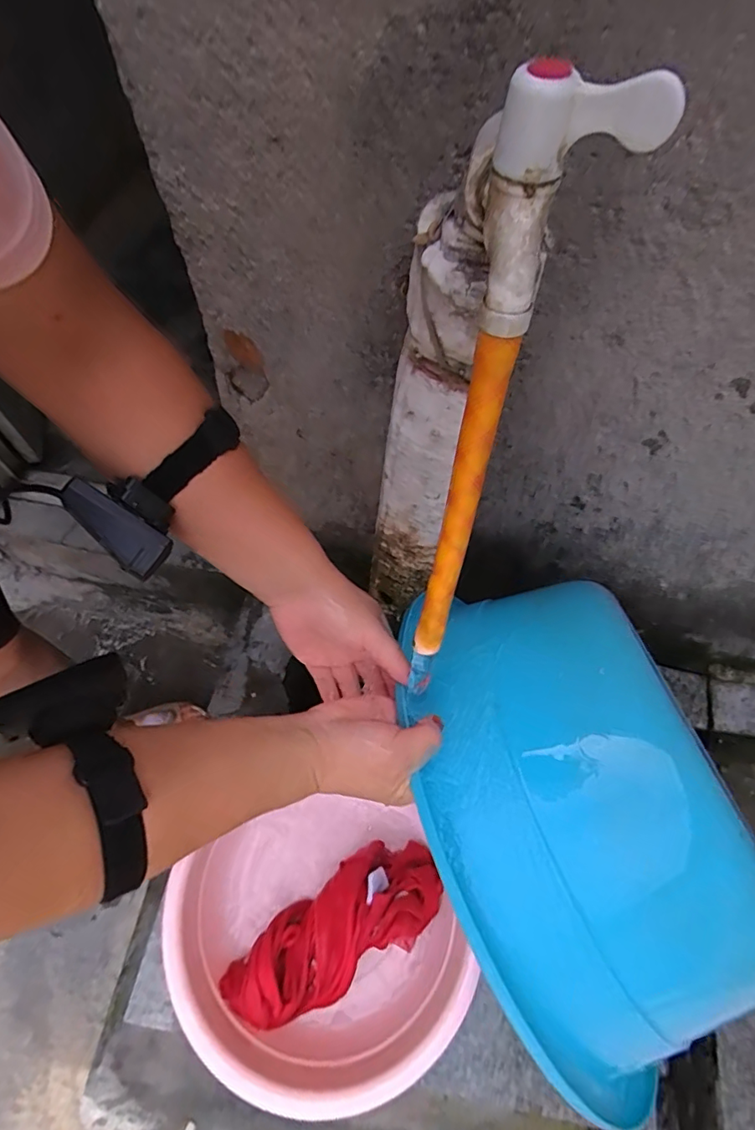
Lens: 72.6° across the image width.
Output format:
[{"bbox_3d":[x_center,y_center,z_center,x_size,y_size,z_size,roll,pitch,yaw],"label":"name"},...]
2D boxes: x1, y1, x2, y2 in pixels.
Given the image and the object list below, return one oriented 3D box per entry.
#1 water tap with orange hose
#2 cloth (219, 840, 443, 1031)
[{"bbox_3d":[0.050,-0.064,0.261,0.061,0.258,0.127,18,62,8],"label":"water tap with orange hose"},{"bbox_3d":[-0.047,0.439,0.620,0.269,0.052,0.116,-24,65,-15],"label":"cloth"}]

